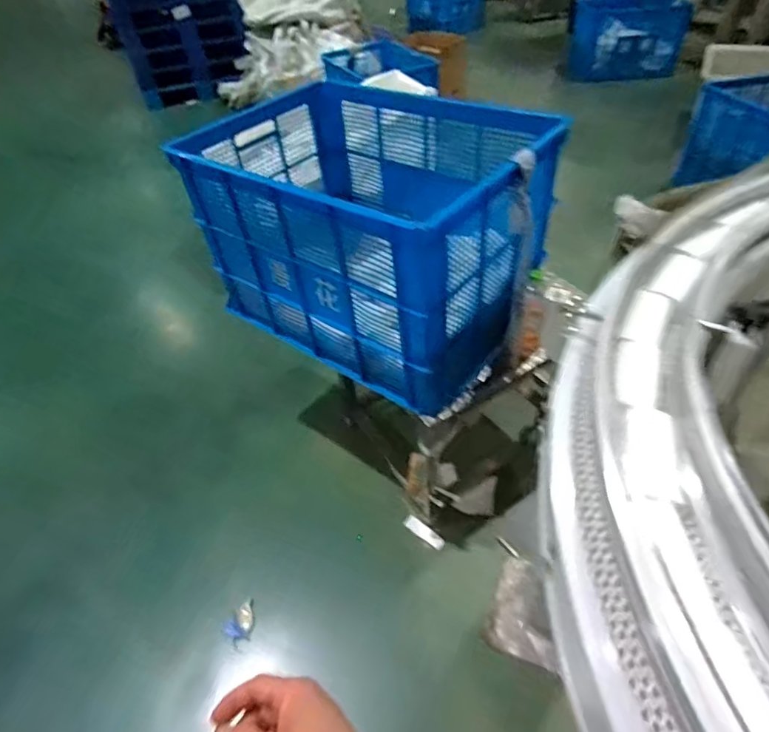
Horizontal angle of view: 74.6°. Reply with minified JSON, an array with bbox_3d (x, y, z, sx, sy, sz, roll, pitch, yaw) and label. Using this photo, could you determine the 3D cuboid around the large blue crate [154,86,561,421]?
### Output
[{"bbox_3d":[-0.029,-0.361,1.338,0.844,0.500,0.582,25,53,27],"label":"large blue crate"}]

